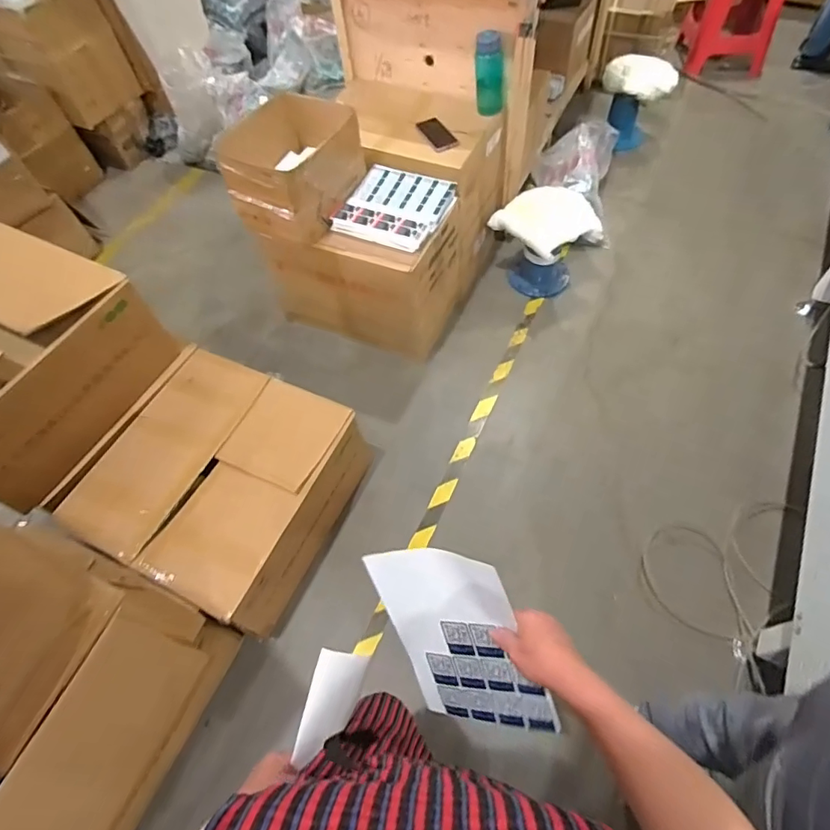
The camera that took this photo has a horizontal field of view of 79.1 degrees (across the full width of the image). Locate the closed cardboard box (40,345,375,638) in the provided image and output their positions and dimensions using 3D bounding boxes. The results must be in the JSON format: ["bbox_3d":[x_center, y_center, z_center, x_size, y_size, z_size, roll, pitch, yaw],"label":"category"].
[{"bbox_3d":[-0.517,0.166,1.337,0.590,0.285,0.558,20,62,18],"label":"closed cardboard box"}]

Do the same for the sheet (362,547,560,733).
[{"bbox_3d":[0.053,0.273,0.600,0.165,0.259,0.024,-11,19,29],"label":"sheet"}]

